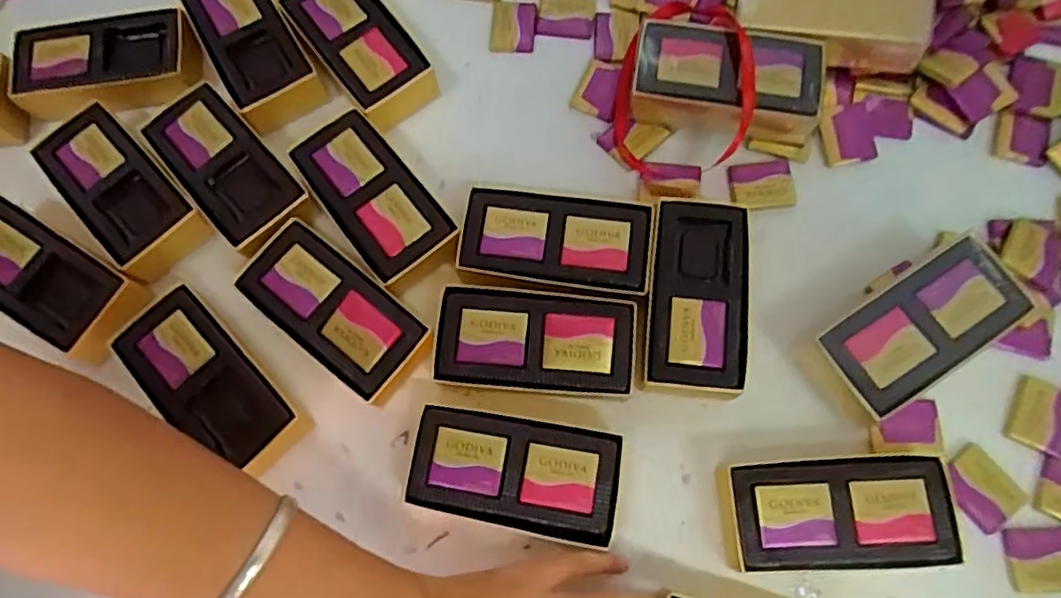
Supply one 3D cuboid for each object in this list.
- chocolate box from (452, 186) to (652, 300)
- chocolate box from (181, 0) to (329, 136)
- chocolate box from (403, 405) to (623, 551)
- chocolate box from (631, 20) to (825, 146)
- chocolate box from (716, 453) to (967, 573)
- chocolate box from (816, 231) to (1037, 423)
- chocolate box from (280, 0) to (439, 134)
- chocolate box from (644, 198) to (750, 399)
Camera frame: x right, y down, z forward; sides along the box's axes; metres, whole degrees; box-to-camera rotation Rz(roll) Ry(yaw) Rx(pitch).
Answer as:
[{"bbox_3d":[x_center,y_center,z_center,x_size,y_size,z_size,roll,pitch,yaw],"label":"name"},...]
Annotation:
[{"bbox_3d":[0.015,-0.032,0.406,0.113,0.031,0.060,7,74,4],"label":"chocolate box"},{"bbox_3d":[-0.192,-0.173,0.453,0.055,0.032,0.116,-31,75,-7],"label":"chocolate box"},{"bbox_3d":[-0.008,0.097,0.369,0.113,0.033,0.060,9,74,4],"label":"chocolate box"},{"bbox_3d":[0.126,-0.141,0.425,0.120,0.035,0.057,9,73,5],"label":"chocolate box"},{"bbox_3d":[0.161,0.115,0.356,0.117,0.032,0.055,-4,73,1],"label":"chocolate box"},{"bbox_3d":[0.219,0.016,0.376,0.114,0.034,0.054,-31,75,-7],"label":"chocolate box"},{"bbox_3d":[-0.116,-0.174,0.454,0.056,0.034,0.118,-37,76,-9],"label":"chocolate box"},{"bbox_3d":[0.099,-0.001,0.390,0.056,0.029,0.112,6,74,4],"label":"chocolate box"}]

